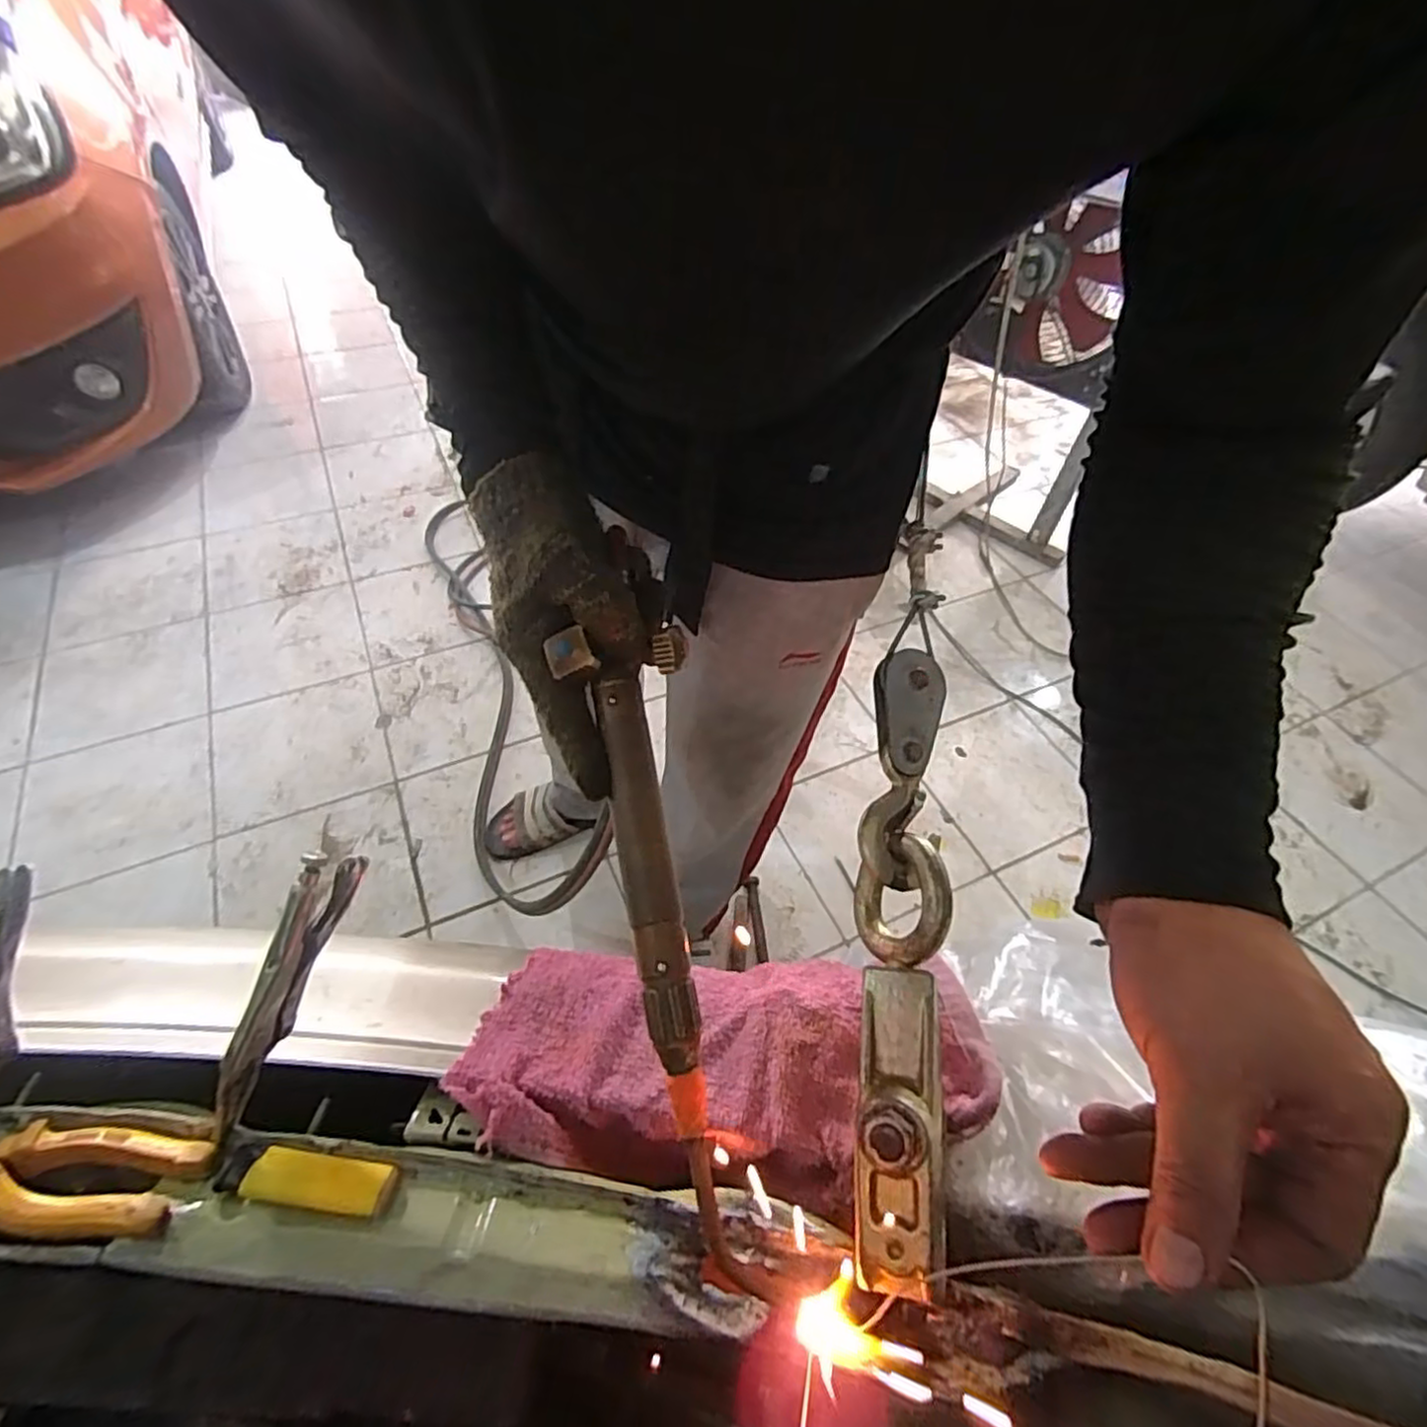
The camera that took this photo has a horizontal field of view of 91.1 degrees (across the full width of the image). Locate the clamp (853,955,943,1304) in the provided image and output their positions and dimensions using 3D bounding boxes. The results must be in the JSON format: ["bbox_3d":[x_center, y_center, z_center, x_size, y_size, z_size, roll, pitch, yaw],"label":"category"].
[{"bbox_3d":[0.087,0.184,0.328,0.037,0.045,0.135,7,51,3],"label":"clamp"}]

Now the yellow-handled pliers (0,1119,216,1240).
[{"bbox_3d":[-0.327,0.219,0.333,0.153,0.026,0.043,6,51,1],"label":"yellow-handled pliers"}]

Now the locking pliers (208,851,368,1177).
[{"bbox_3d":[-0.224,0.151,0.361,0.011,0.039,0.161,20,86,14],"label":"locking pliers"}]

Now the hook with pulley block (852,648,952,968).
[{"bbox_3d":[0.108,0.049,0.398,0.043,0.041,0.174,7,72,4],"label":"hook with pulley block"}]

